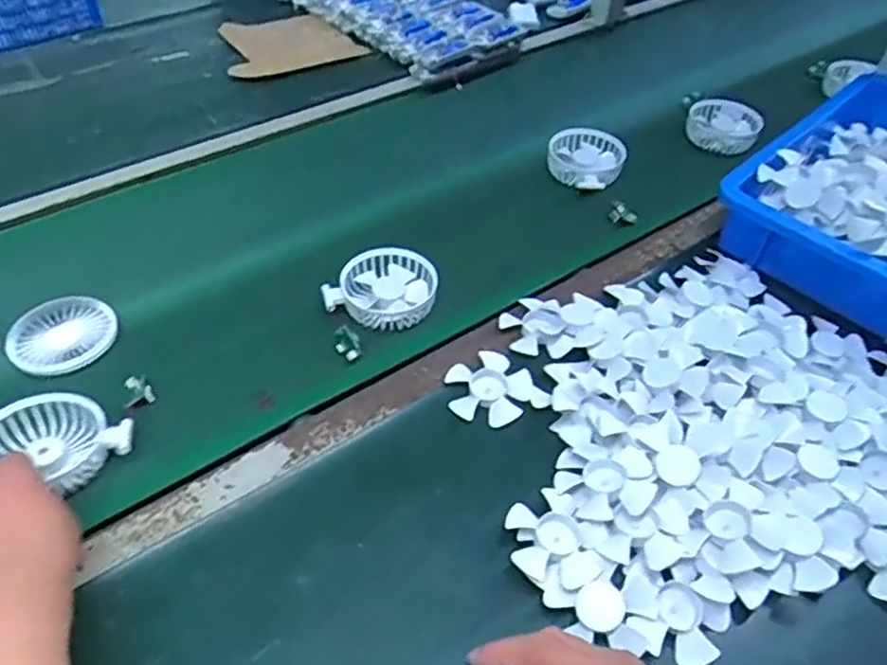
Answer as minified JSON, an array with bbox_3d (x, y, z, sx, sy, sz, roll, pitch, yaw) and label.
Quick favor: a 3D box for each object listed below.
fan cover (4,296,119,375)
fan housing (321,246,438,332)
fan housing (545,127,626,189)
[{"bbox_3d":[-0.340,0.001,0.623,0.089,0.011,0.081,-25,52,-23],"label":"fan cover"},{"bbox_3d":[-0.055,-0.044,0.676,0.097,0.027,0.091,1,47,-1],"label":"fan housing"},{"bbox_3d":[0.176,-0.216,0.860,0.092,0.027,0.109,16,48,13],"label":"fan housing"}]

